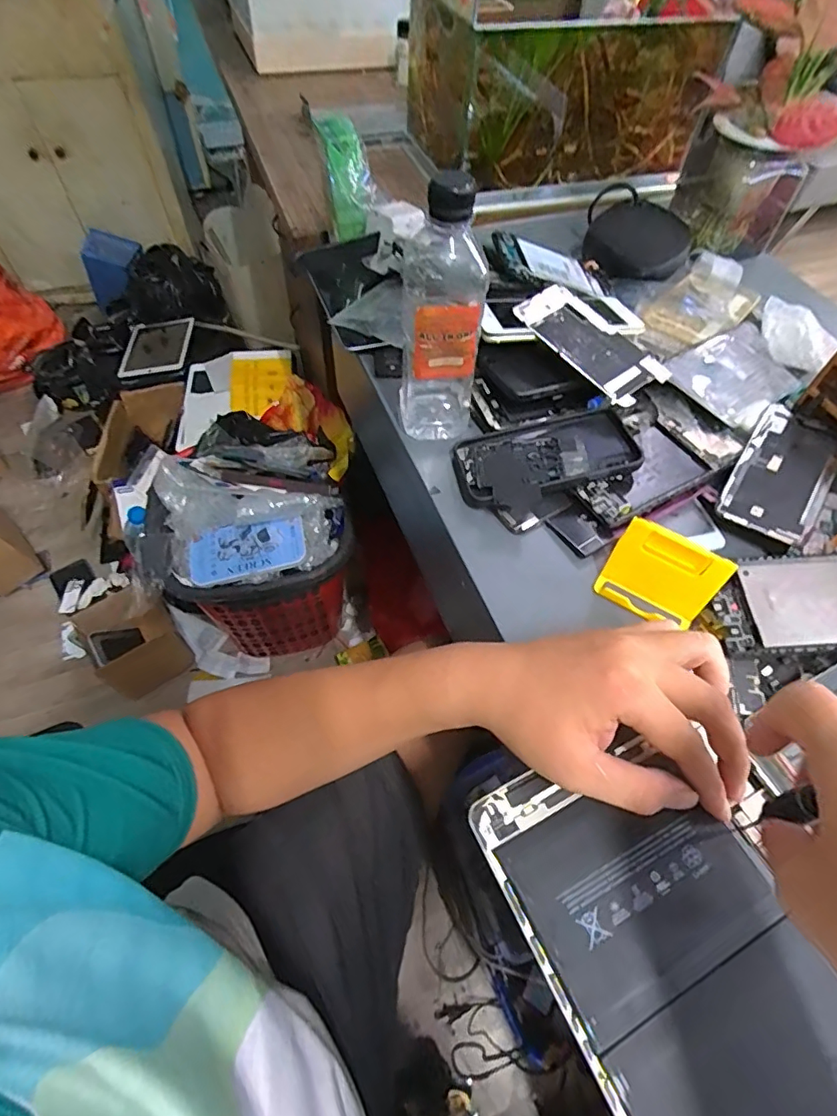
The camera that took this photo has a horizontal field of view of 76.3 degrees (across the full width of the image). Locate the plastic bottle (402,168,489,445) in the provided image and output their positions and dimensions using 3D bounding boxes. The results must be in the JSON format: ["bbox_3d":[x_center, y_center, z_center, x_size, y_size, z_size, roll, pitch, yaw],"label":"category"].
[{"bbox_3d":[0.016,-0.181,0.403,0.061,0.179,0.055,3,57,0],"label":"plastic bottle"}]

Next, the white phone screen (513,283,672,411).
[{"bbox_3d":[0.148,-0.189,0.468,0.062,0.007,0.135,-38,73,-21],"label":"white phone screen"}]

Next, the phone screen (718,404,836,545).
[{"bbox_3d":[0.293,-0.071,0.424,0.064,0.011,0.127,31,61,17],"label":"phone screen"}]

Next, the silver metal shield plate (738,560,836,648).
[{"bbox_3d":[0.272,0.030,0.370,0.084,0.004,0.062,-4,60,-1],"label":"silver metal shield plate"}]

